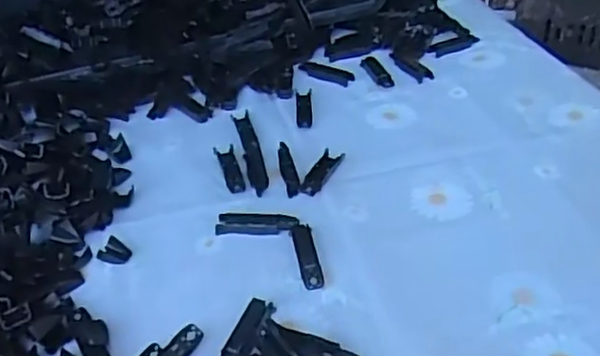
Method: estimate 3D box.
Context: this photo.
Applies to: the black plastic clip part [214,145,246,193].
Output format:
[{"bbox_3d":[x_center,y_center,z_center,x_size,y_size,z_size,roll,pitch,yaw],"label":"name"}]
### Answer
[{"bbox_3d":[-0.063,-0.009,0.596,0.017,0.004,0.068,-11,39,-9],"label":"black plastic clip part"}]

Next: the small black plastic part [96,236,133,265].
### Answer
[{"bbox_3d":[-0.143,0.057,0.519,0.023,0.008,0.021,11,41,19],"label":"small black plastic part"}]

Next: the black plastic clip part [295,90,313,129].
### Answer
[{"bbox_3d":[0.003,-0.069,0.666,0.018,0.004,0.066,-3,38,2],"label":"black plastic clip part"}]

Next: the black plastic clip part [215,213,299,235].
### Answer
[{"bbox_3d":[-0.034,0.036,0.536,0.064,0.004,0.023,2,39,9],"label":"black plastic clip part"}]

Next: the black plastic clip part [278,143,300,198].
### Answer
[{"bbox_3d":[-0.011,-0.009,0.583,0.012,0.009,0.066,-10,38,-7],"label":"black plastic clip part"}]

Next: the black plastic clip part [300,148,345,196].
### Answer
[{"bbox_3d":[0.020,-0.007,0.578,0.017,0.010,0.060,14,42,22],"label":"black plastic clip part"}]

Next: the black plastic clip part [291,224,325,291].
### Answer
[{"bbox_3d":[0.006,0.057,0.499,0.016,0.008,0.064,-9,38,-6],"label":"black plastic clip part"}]

